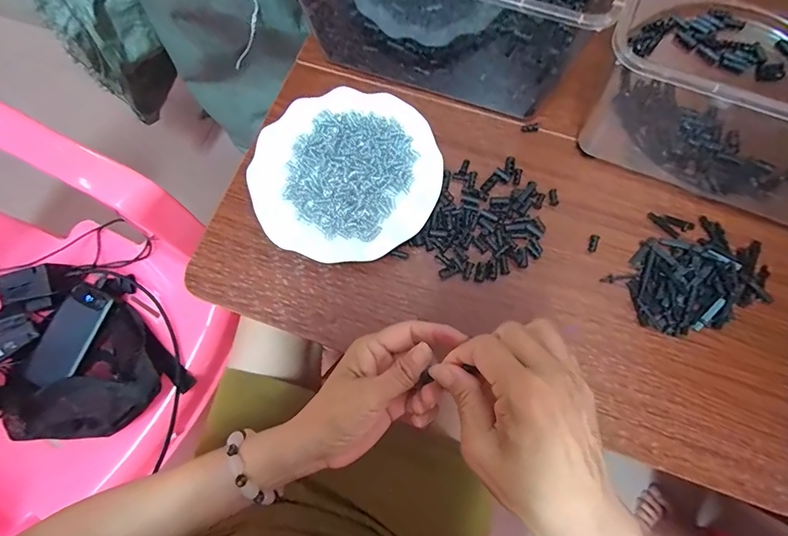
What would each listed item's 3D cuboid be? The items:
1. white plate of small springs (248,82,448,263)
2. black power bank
[{"bbox_3d":[-0.047,-0.093,0.414,0.178,0.030,0.183,0,74,1],"label":"white plate of small springs"},{"bbox_3d":[-0.480,0.100,0.609,0.064,0.022,0.144,21,75,7],"label":"black power bank"}]

